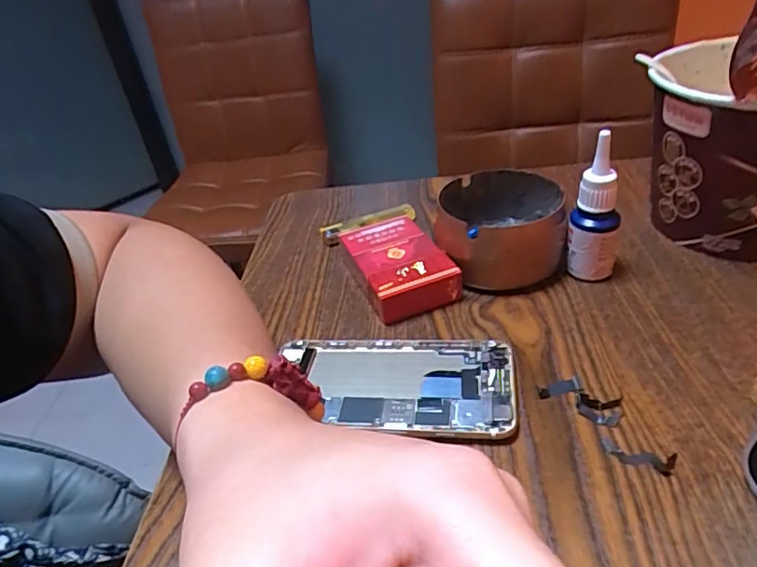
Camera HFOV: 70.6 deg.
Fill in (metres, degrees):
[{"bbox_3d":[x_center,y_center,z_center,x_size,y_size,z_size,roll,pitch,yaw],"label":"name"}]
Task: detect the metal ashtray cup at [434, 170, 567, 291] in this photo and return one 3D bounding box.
[{"bbox_3d":[0.084,-0.039,0.370,0.083,0.049,0.078,4,37,16],"label":"metal ashtray cup"}]

